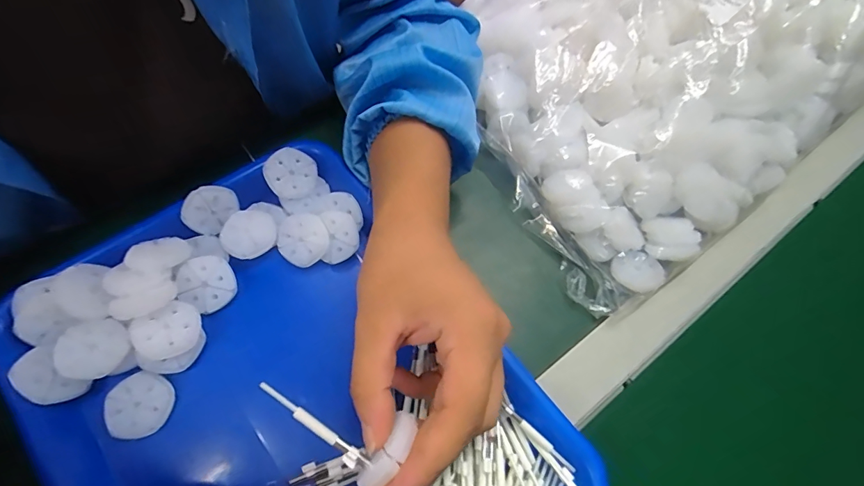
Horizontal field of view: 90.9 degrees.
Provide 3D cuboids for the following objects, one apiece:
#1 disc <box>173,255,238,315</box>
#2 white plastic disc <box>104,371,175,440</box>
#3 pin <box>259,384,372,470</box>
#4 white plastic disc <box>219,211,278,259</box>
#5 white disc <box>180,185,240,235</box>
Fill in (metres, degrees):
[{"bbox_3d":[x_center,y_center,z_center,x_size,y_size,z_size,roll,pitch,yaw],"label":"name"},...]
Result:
[{"bbox_3d":[-0.154,0.028,0.291,0.034,0.004,0.038,-31,92,-11],"label":"disc"},{"bbox_3d":[-0.183,0.101,0.265,0.037,0.007,0.038,2,66,-4],"label":"white plastic disc"},{"bbox_3d":[-0.057,0.089,0.206,0.064,0.004,0.007,38,68,2],"label":"pin"},{"bbox_3d":[-0.135,-0.008,0.311,0.040,0.005,0.037,2,66,-4],"label":"white plastic disc"},{"bbox_3d":[-0.161,-0.025,0.308,0.037,0.031,0.004,-50,43,-6],"label":"white disc"}]

